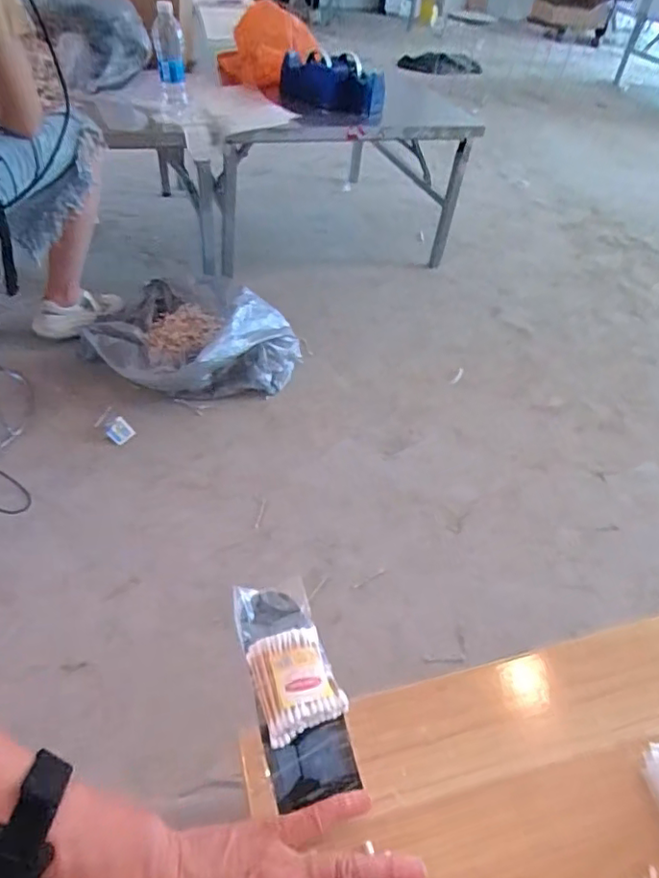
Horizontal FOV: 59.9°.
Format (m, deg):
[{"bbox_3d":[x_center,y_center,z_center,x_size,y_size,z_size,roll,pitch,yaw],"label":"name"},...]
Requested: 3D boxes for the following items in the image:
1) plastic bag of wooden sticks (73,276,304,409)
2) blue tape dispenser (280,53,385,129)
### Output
[{"bbox_3d":[-0.343,-0.255,1.445,0.463,0.173,0.390,23,48,14],"label":"plastic bag of wooden sticks"},{"bbox_3d":[0.015,-0.963,1.599,0.259,0.140,0.166,-26,55,-28],"label":"blue tape dispenser"}]

